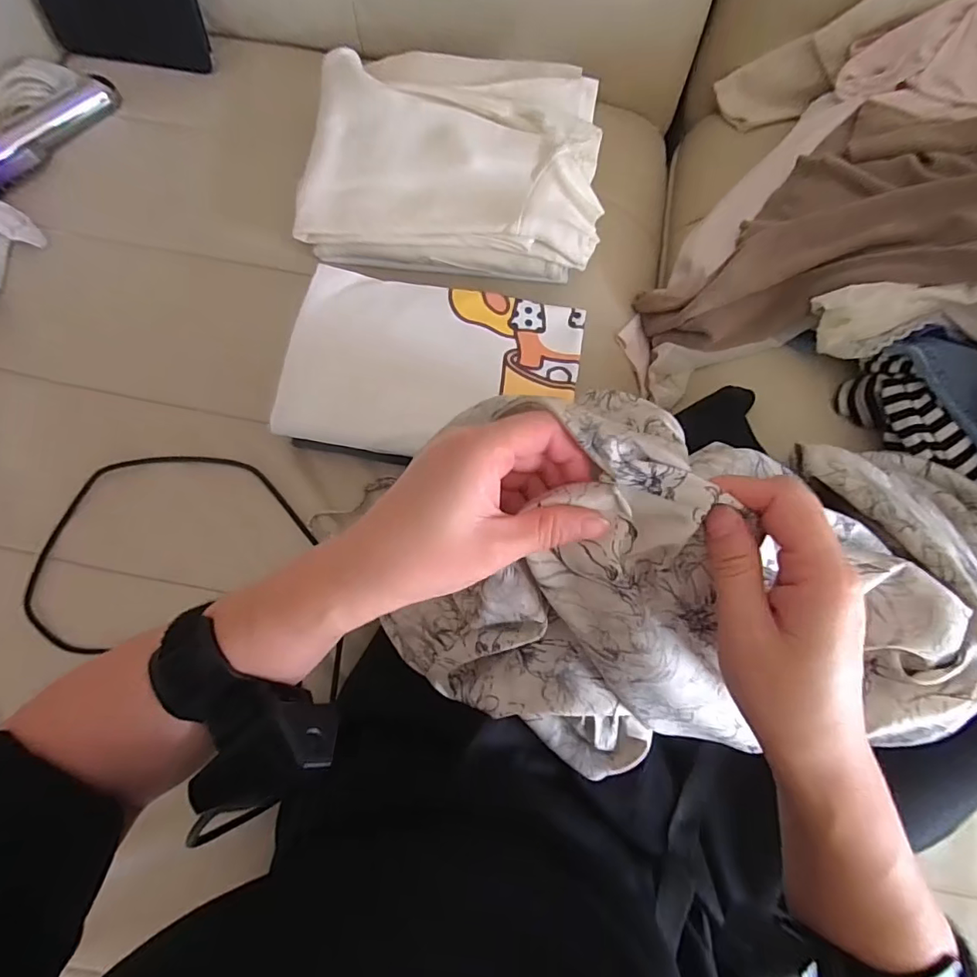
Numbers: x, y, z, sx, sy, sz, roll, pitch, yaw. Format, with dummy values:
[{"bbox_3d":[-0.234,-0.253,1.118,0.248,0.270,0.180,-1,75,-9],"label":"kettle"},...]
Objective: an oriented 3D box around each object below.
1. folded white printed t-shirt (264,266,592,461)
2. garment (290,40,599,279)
[{"bbox_3d":[-0.048,-0.105,0.449,0.245,0.029,0.155,8,80,3],"label":"folded white printed t-shirt"},{"bbox_3d":[-0.033,-0.326,0.507,0.276,0.046,0.224,5,79,2],"label":"garment"}]

